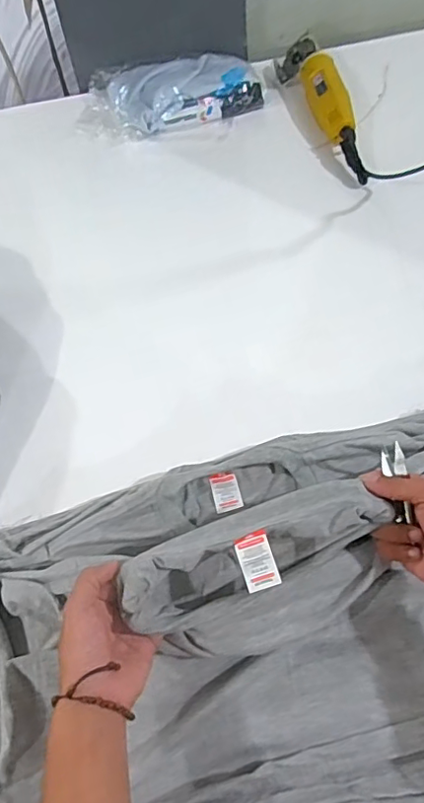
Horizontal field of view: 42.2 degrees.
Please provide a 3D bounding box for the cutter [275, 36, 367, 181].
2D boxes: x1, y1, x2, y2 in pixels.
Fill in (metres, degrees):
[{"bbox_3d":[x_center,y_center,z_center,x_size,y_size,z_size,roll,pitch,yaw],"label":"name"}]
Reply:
[{"bbox_3d":[0.196,-0.510,0.927,0.069,0.061,0.341,-18,62,-6],"label":"cutter"}]

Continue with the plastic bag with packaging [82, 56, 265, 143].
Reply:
[{"bbox_3d":[-0.073,-0.541,0.967,0.320,0.060,0.150,-4,61,2],"label":"plastic bag with packaging"}]

